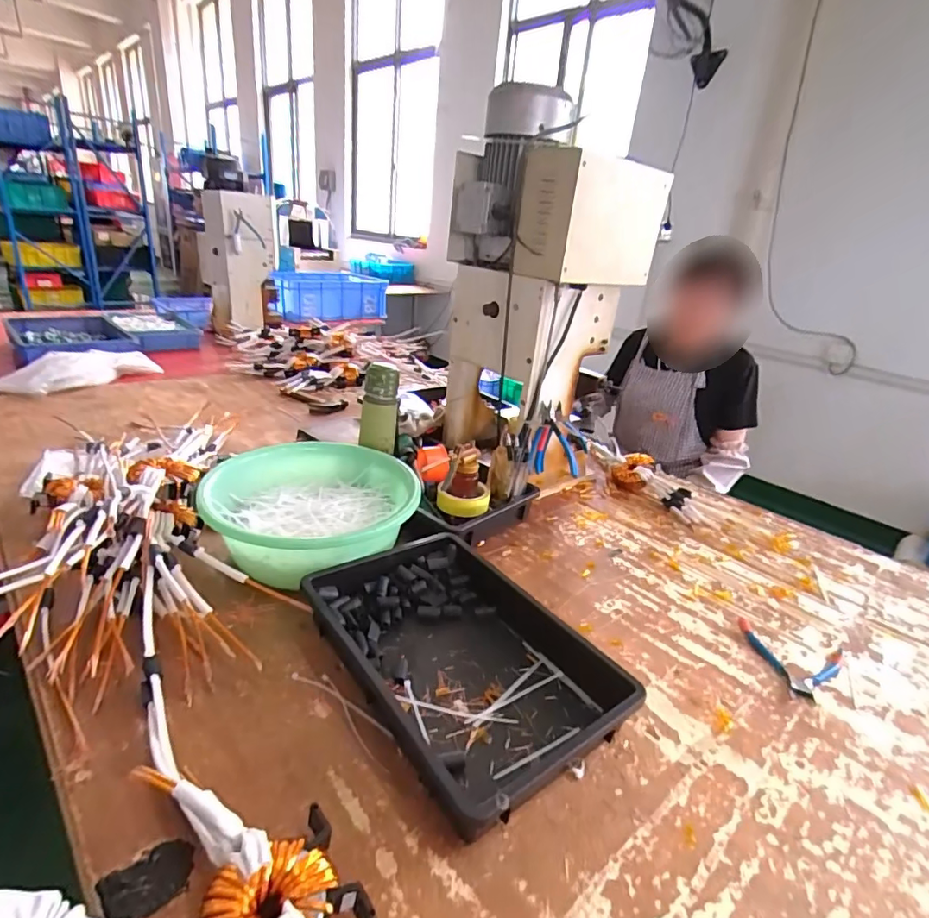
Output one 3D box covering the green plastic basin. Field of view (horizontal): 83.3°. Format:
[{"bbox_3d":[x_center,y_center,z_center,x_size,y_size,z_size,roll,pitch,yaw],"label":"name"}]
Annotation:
[{"bbox_3d":[-0.231,0.079,0.812,0.296,0.097,0.306,5,23,-2],"label":"green plastic basin"}]

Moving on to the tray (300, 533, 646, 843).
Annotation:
[{"bbox_3d":[-0.001,0.227,0.634,0.262,0.062,0.370,-14,30,-36],"label":"tray"}]

